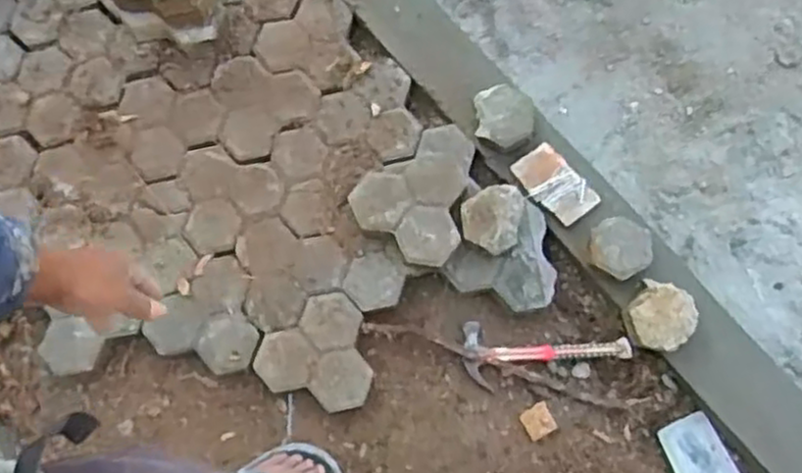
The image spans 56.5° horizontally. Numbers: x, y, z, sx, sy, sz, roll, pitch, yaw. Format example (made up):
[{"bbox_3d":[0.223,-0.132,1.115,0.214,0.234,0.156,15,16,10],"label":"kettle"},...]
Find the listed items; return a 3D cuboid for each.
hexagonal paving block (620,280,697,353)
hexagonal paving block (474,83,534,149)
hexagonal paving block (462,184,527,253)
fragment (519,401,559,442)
[{"bbox_3d":[0.425,0.136,1.233,0.110,0.068,0.104,-44,81,-8],"label":"hexagonal paving block"},{"bbox_3d":[0.179,-0.206,1.314,0.098,0.080,0.102,-5,78,0],"label":"hexagonal paving block"},{"bbox_3d":[0.157,-0.029,1.267,0.109,0.068,0.116,4,78,2],"label":"hexagonal paving block"},{"bbox_3d":[0.235,0.316,1.273,0.053,0.007,0.052,-30,79,-7],"label":"fragment"}]

